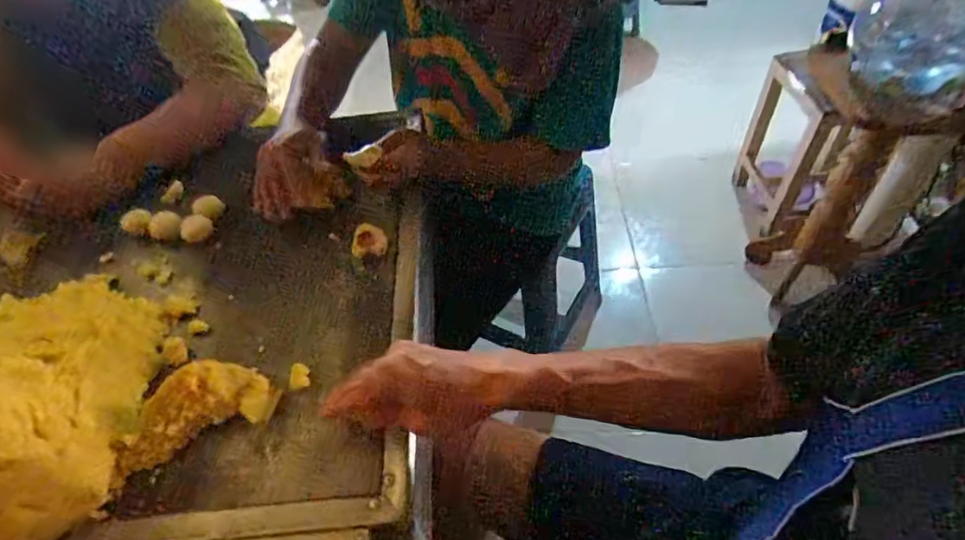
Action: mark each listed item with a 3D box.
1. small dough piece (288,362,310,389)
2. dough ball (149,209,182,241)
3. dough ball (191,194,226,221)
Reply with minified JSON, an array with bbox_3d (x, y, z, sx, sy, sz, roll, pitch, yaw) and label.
[{"bbox_3d":[-0.179,0.104,0.513,0.021,0.010,0.025,-11,48,-3],"label":"small dough piece"},{"bbox_3d":[-0.406,-0.056,0.672,0.038,0.028,0.030,-35,54,-23],"label":"dough ball"},{"bbox_3d":[-0.353,-0.080,0.676,0.036,0.026,0.023,-35,54,-23],"label":"dough ball"}]

